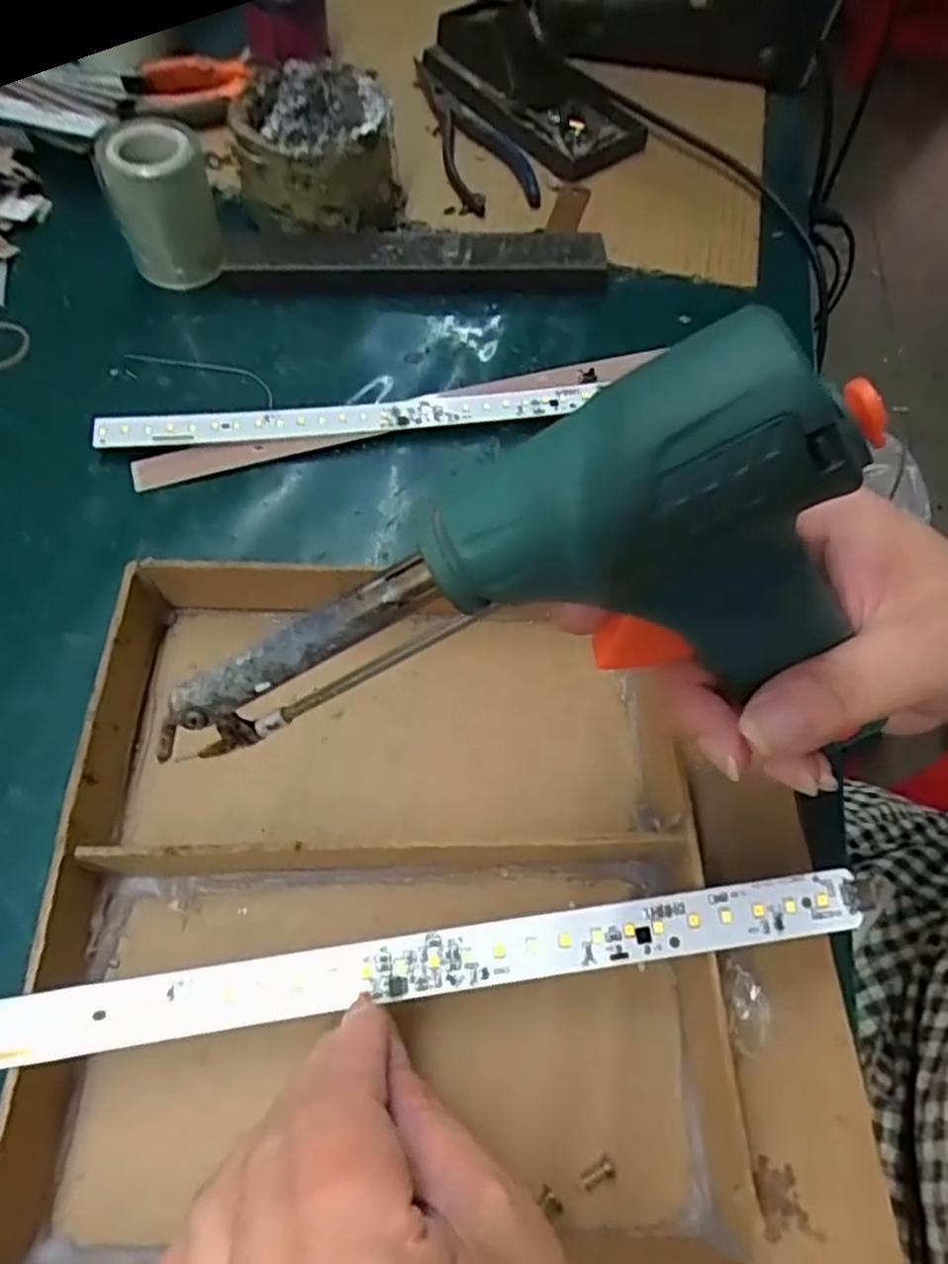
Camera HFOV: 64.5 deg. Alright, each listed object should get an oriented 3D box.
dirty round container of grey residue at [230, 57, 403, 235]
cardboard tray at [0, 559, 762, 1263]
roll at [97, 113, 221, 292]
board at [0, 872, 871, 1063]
[{"bbox_3d":[-0.088,-0.274,0.421,0.087,0.070,0.091,-6,61,-5],"label":"dirty round container of grey residue"},{"bbox_3d":[-0.029,0.078,0.253,0.206,0.037,0.214,0,60,-1],"label":"cardboard tray"},{"bbox_3d":[-0.162,-0.222,0.396,0.050,0.064,0.055,-19,63,-12],"label":"roll"},{"bbox_3d":[-0.022,0.099,0.221,0.281,0.010,0.016,-7,61,-6],"label":"board"}]

